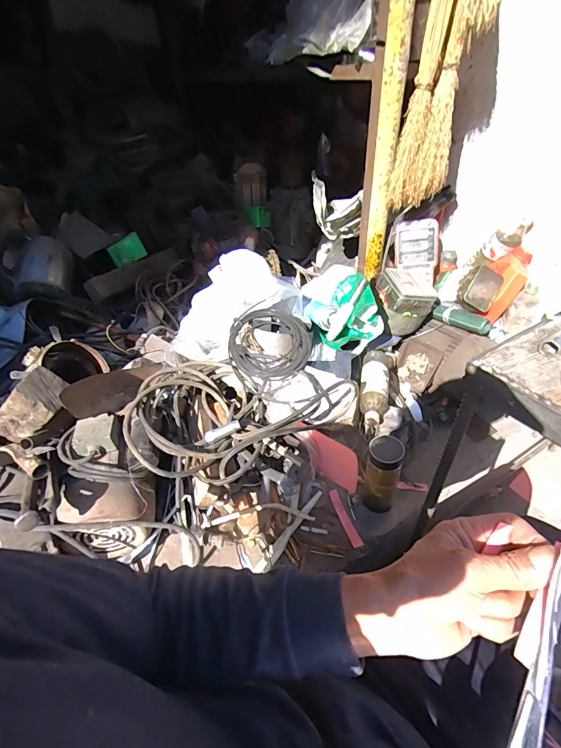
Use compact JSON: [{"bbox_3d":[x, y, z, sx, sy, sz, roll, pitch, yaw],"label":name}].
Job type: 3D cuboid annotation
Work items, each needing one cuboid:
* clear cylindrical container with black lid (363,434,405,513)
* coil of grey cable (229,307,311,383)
[{"bbox_3d":[0.204,0.207,0.745,0.060,0.186,0.060,-2,39,2],"label":"clear cylindrical container with black lid"},{"bbox_3d":[-0.028,-0.072,0.903,0.188,0.053,0.216,-26,59,-4],"label":"coil of grey cable"}]

